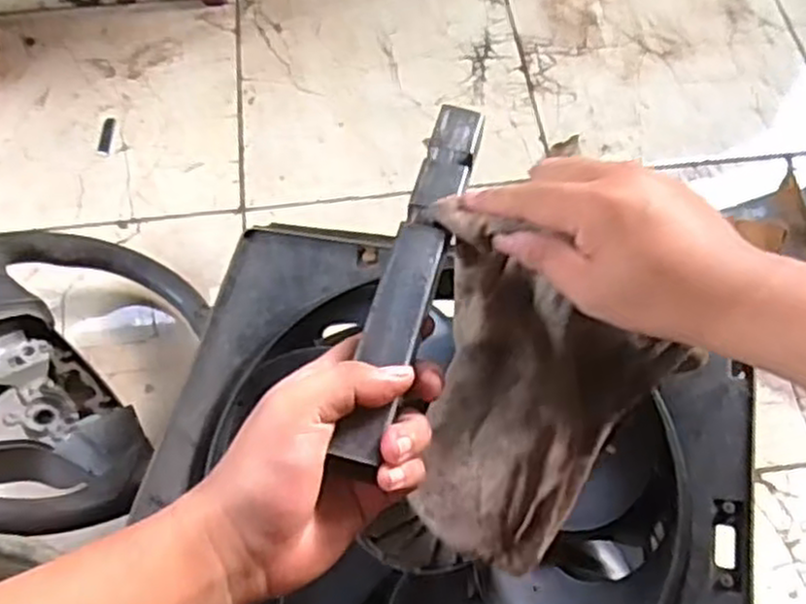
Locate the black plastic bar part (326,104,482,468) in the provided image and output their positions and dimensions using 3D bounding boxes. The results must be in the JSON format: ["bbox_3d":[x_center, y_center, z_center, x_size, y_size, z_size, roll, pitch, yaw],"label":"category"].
[{"bbox_3d":[0.007,-0.019,0.431,0.031,0.023,0.239,15,59,3],"label":"black plastic bar part"}]

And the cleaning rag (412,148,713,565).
[{"bbox_3d":[0.069,0.072,0.476,0.153,0.162,0.149,25,68,8],"label":"cleaning rag"}]

